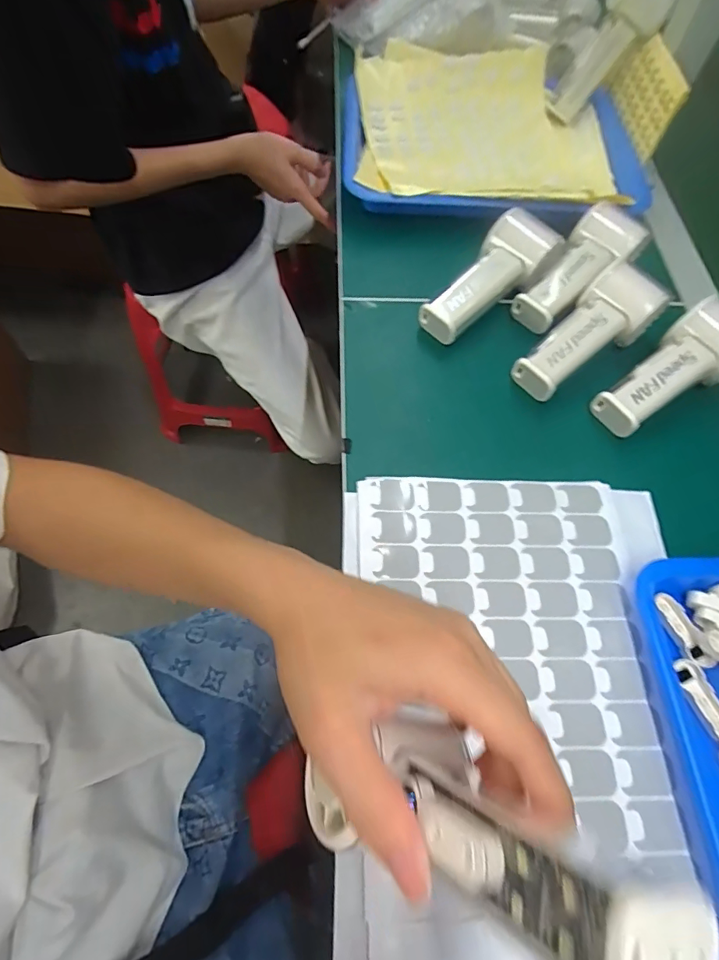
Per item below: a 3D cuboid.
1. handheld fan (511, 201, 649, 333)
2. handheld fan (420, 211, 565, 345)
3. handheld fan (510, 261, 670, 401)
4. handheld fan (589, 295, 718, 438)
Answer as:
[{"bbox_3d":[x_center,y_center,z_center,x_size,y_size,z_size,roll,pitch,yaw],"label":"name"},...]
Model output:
[{"bbox_3d":[0.212,-0.202,0.456,0.061,0.051,0.145,39,69,16],"label":"handheld fan"},{"bbox_3d":[0.122,-0.185,0.448,0.058,0.061,0.147,40,69,17],"label":"handheld fan"},{"bbox_3d":[0.201,-0.128,0.426,0.146,0.062,0.058,-36,70,-17],"label":"handheld fan"},{"bbox_3d":[0.267,-0.089,0.406,0.137,0.060,0.060,-36,70,-17],"label":"handheld fan"}]

